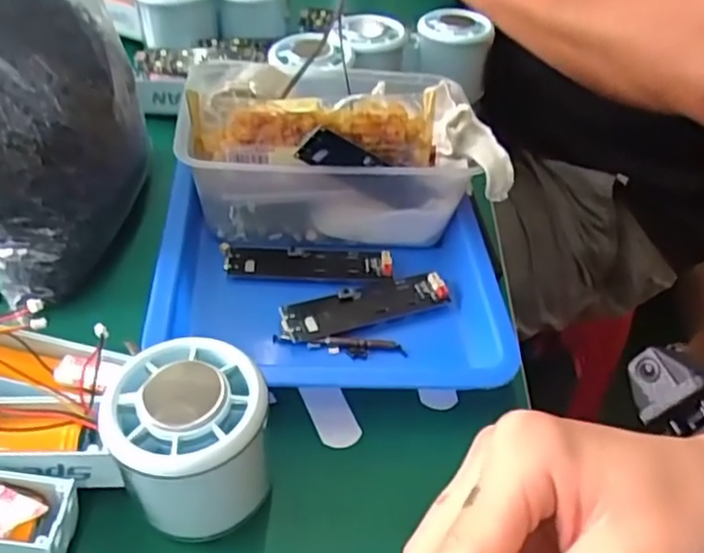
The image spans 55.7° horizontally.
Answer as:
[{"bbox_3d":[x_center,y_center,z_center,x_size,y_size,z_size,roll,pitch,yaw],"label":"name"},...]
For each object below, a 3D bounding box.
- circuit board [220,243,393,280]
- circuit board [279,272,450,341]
[{"bbox_3d":[-0.025,-0.009,0.370,0.092,0.008,0.024,2,43,-6],"label":"circuit board"},{"bbox_3d":[0.008,0.013,0.349,0.090,0.005,0.024,-13,47,-21],"label":"circuit board"}]

